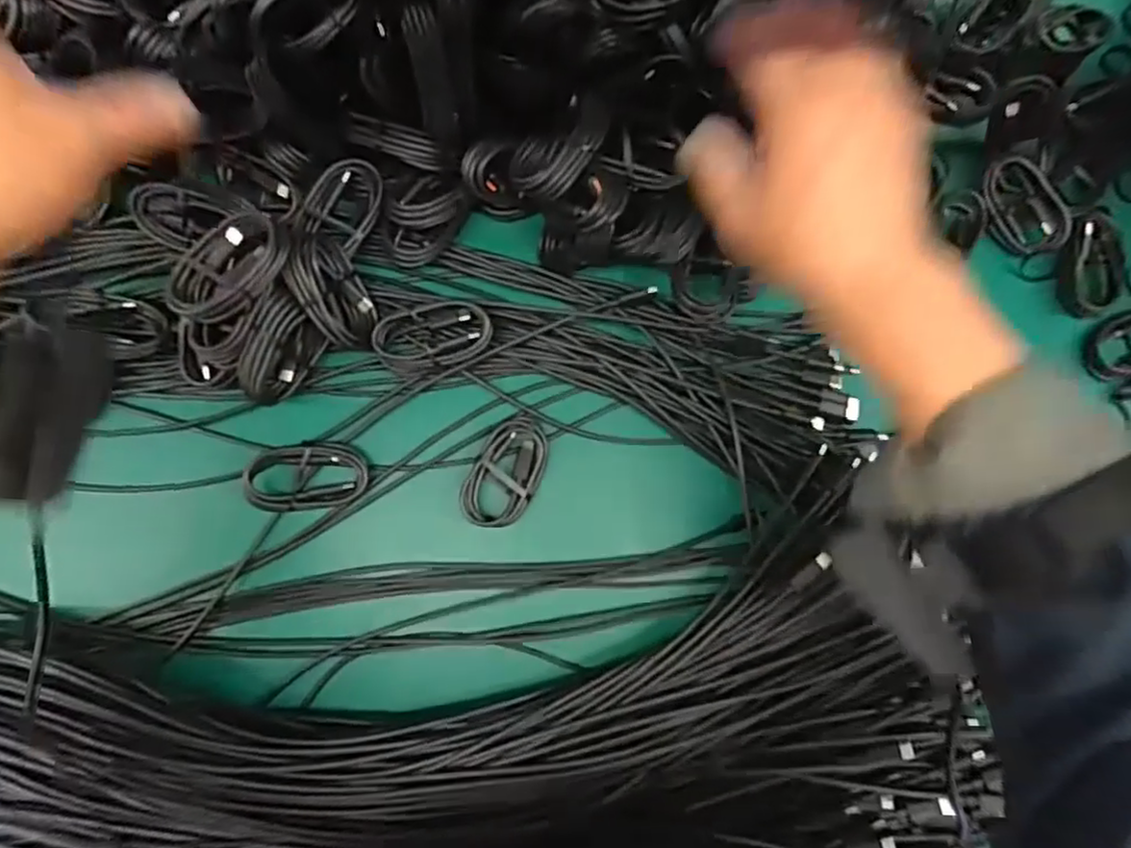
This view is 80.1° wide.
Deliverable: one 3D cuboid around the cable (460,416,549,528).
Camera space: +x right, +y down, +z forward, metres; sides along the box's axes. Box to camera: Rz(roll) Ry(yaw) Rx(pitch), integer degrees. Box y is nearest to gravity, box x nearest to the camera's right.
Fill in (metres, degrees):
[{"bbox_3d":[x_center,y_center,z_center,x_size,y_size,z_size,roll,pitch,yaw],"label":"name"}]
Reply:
[{"bbox_3d":[-0.038,0.031,0.436,0.042,0.017,0.073,29,83,1],"label":"cable"}]

